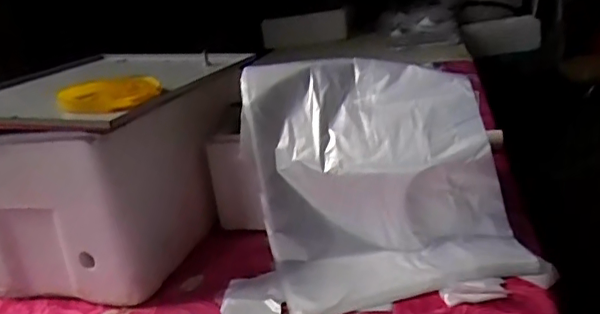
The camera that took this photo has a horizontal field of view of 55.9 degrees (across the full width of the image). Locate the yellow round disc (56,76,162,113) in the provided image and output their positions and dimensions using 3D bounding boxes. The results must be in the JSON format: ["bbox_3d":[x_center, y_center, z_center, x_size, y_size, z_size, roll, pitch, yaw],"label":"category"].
[{"bbox_3d":[-0.244,-0.082,0.727,0.126,0.030,0.106,-14,18,-16],"label":"yellow round disc"}]

